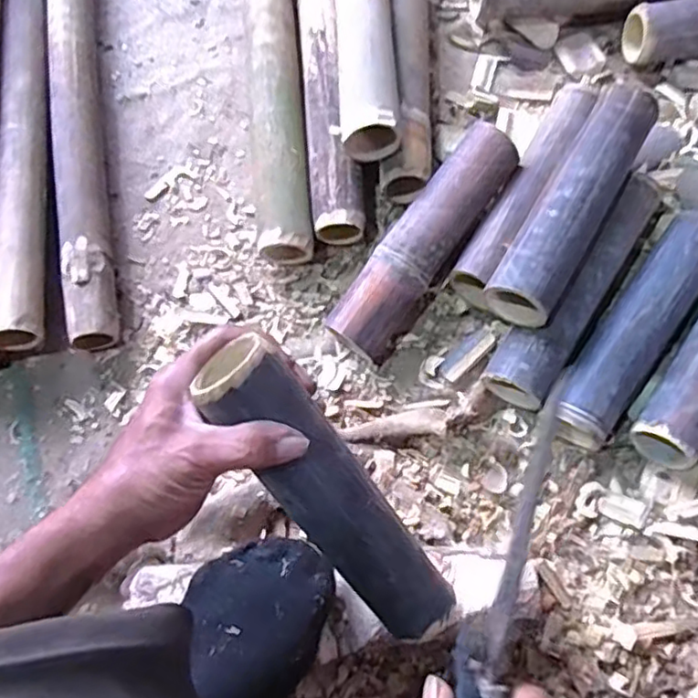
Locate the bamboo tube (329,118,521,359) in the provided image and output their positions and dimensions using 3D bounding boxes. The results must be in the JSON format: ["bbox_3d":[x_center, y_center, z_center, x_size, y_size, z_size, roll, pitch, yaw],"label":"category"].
[{"bbox_3d":[0.075,-0.105,0.644,0.065,0.073,0.260,33,75,12],"label":"bamboo tube"}]

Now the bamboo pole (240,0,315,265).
[{"bbox_3d":[-0.095,-0.388,0.752,0.065,0.059,0.627,-5,71,0],"label":"bamboo pole"}]

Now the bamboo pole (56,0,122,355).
[{"bbox_3d":[-0.307,-0.317,0.732,0.053,0.055,0.673,-10,71,-2],"label":"bamboo pole"}]

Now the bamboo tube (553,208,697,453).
[{"bbox_3d":[0.278,-0.022,0.617,0.063,0.058,0.264,34,75,12],"label":"bamboo tube"}]

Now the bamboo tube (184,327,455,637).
[{"bbox_3d":[-0.010,0.105,0.439,0.054,0.045,0.252,-37,111,-11],"label":"bamboo tube"}]

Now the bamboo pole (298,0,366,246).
[{"bbox_3d":[-0.037,-0.413,0.759,0.059,0.061,0.632,-5,71,0],"label":"bamboo pole"}]

